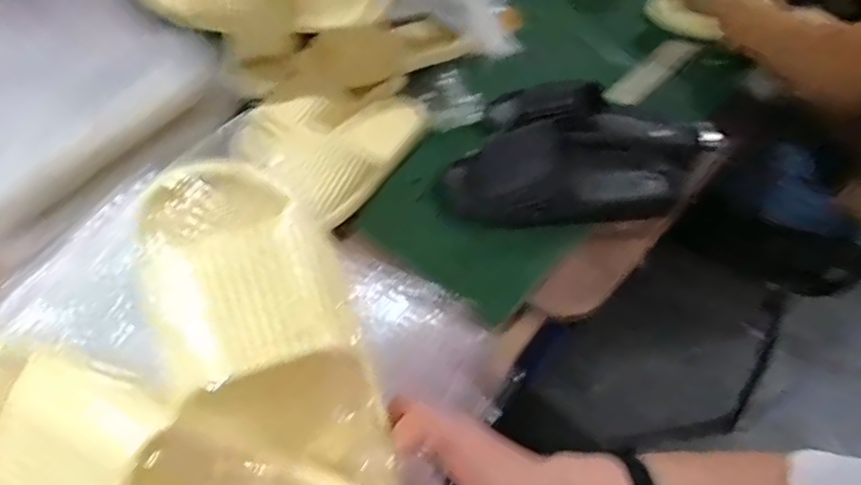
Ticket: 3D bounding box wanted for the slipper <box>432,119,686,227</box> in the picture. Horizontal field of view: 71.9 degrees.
[{"bbox_3d":[0.164,-0.087,0.729,0.288,0.087,0.106,4,50,5],"label":"slipper"}]

